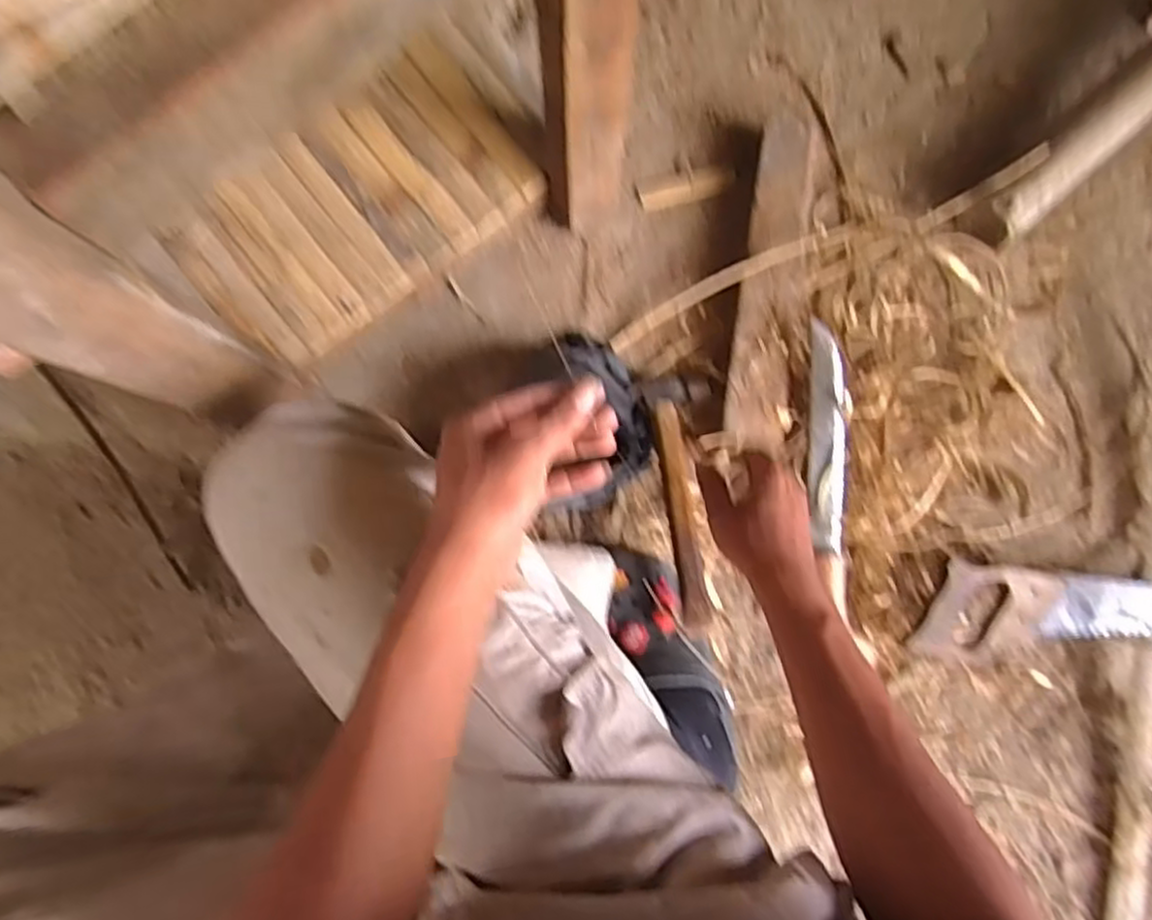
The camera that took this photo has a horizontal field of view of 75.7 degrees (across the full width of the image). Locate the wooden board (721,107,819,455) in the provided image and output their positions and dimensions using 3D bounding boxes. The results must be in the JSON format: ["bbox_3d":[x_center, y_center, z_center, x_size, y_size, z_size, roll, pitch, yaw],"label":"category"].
[{"bbox_3d":[0.197,-0.171,0.726,0.071,0.034,0.337,8,84,0],"label":"wooden board"}]

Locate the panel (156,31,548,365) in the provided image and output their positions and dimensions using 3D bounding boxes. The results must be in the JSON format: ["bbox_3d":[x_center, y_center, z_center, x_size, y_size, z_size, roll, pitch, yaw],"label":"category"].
[{"bbox_3d":[-0.197,-0.234,0.681,0.306,0.021,0.196,-38,86,-6],"label":"panel"}]

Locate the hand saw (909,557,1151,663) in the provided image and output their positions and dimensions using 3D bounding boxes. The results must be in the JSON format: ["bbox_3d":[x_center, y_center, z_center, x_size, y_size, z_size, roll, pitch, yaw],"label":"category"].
[{"bbox_3d":[0.521,0.163,0.717,0.370,0.033,0.095,7,84,0],"label":"hand saw"}]

